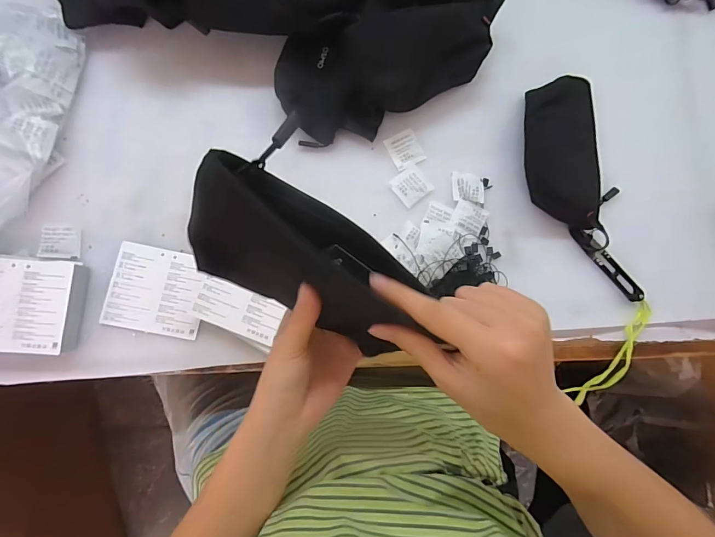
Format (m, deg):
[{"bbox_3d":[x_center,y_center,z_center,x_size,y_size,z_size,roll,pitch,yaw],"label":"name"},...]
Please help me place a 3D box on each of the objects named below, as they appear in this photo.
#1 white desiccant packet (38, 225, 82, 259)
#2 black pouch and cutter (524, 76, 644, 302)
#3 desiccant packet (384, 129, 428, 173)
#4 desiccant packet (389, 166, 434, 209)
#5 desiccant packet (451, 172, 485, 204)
[{"bbox_3d":[-0.318,-0.028,0.407,0.036,0.004,0.034,8,80,-26],"label":"white desiccant packet"},{"bbox_3d":[0.267,-0.095,0.460,0.109,0.018,0.274,-14,84,-6],"label":"black pouch and cutter"},{"bbox_3d":[0.058,-0.144,0.461,0.039,0.004,0.042,-26,85,-7],"label":"desiccant packet"},{"bbox_3d":[0.065,-0.099,0.453,0.041,0.004,0.039,-39,87,-8],"label":"desiccant packet"},{"bbox_3d":[0.133,-0.098,0.455,0.037,0.010,0.036,6,82,-3],"label":"desiccant packet"}]

